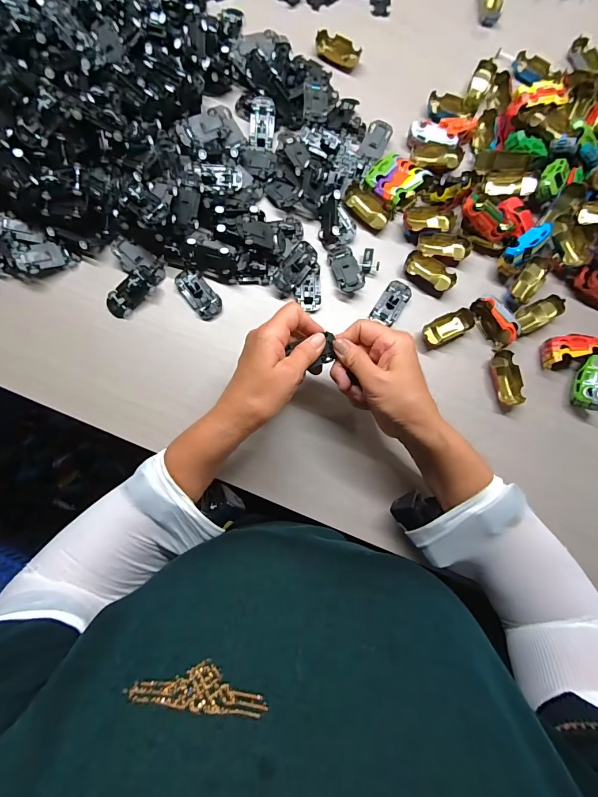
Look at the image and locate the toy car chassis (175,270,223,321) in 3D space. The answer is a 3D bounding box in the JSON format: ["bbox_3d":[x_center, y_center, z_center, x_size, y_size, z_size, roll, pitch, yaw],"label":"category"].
[{"bbox_3d":[-0.117,-0.123,0.422,0.032,0.011,0.062,-40,85,-8],"label":"toy car chassis"}]

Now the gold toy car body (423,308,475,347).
[{"bbox_3d":[0.180,-0.086,0.434,0.063,0.013,0.029,-26,84,-6],"label":"gold toy car body"}]

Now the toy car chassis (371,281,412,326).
[{"bbox_3d":[0.114,-0.117,0.437,0.031,0.010,0.062,32,81,2],"label":"toy car chassis"}]

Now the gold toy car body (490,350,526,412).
[{"bbox_3d":[0.246,-0.022,0.426,0.030,0.014,0.067,-12,82,-5],"label":"gold toy car body"}]

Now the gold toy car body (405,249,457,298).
[{"bbox_3d":[0.160,-0.154,0.442,0.064,0.012,0.034,33,81,2],"label":"gold toy car body"}]

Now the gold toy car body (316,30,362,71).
[{"bbox_3d":[0.052,-0.474,0.489,0.062,0.017,0.031,22,81,0],"label":"gold toy car body"}]

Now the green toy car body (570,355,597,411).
[{"bbox_3d":[0.340,-0.020,0.419,0.028,0.035,0.066,17,81,0],"label":"green toy car body"}]

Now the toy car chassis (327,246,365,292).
[{"bbox_3d":[0.057,-0.158,0.437,0.032,0.020,0.062,-16,83,-5],"label":"toy car chassis"}]

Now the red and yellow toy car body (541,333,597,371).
[{"bbox_3d":[0.322,-0.057,0.428,0.063,0.030,0.036,-11,82,-5],"label":"red and yellow toy car body"}]

